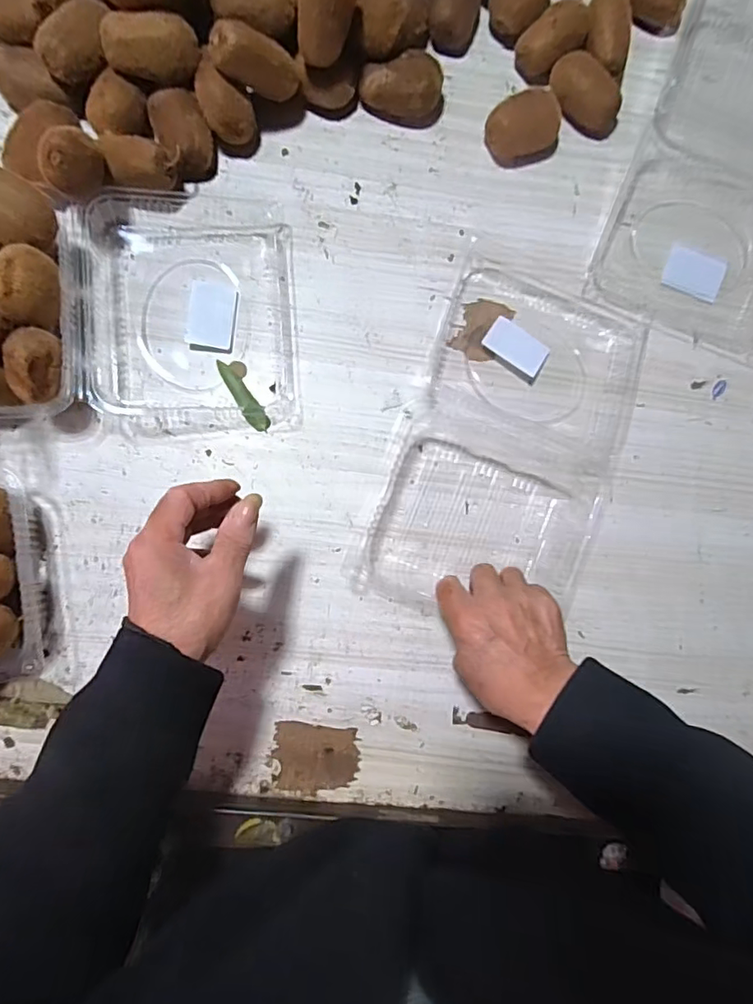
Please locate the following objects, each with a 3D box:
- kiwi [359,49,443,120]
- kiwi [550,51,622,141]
[{"bbox_3d":[0.023,-0.394,0.522,0.076,0.040,0.051,8,86,-3],"label":"kiwi"},{"bbox_3d":[0.206,-0.400,0.539,0.045,0.037,0.080,-45,91,-5],"label":"kiwi"}]

